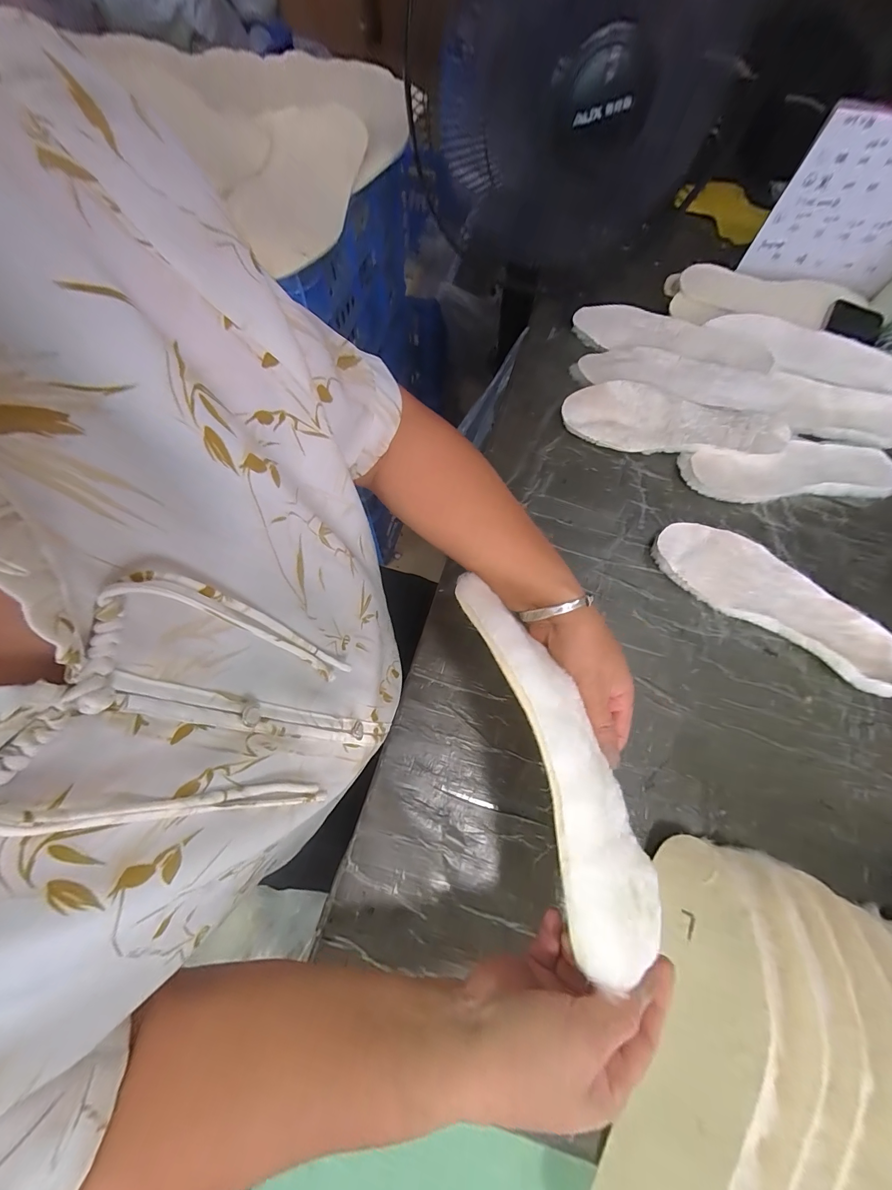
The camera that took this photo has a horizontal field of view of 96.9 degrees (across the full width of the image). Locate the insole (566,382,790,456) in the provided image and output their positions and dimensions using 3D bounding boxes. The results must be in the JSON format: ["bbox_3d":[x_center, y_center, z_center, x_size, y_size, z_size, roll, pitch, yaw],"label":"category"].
[{"bbox_3d":[0.301,-0.231,0.528,0.280,0.018,0.099,13,81,5],"label":"insole"}]

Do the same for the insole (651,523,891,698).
[{"bbox_3d":[0.377,0.002,0.455,0.275,0.026,0.093,33,72,10],"label":"insole"}]

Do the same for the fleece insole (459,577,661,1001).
[{"bbox_3d":[0.069,0.098,0.265,0.065,0.052,0.256,-19,76,-8],"label":"fleece insole"}]

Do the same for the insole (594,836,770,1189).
[{"bbox_3d":[0.167,0.333,0.278,0.007,0.081,0.281,34,68,-28],"label":"insole"}]

